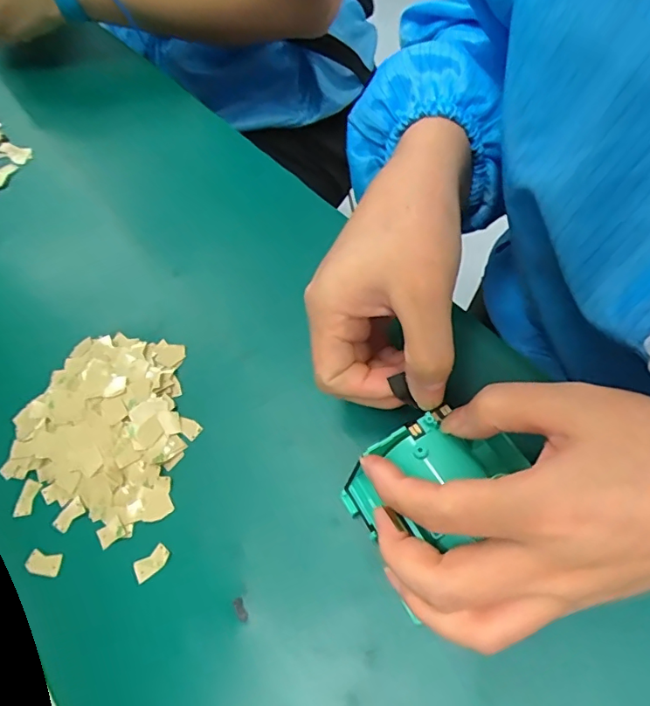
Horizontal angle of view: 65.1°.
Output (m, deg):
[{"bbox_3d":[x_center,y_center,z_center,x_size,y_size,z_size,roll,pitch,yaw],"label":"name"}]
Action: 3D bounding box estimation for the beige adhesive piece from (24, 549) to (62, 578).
[{"bbox_3d":[-0.156,0.115,0.281,0.020,0.004,0.012,8,63,7],"label":"beige adhesive piece"}]

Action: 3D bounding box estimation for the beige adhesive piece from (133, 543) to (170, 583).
[{"bbox_3d":[-0.093,0.112,0.272,0.020,0.004,0.011,-35,66,-15],"label":"beige adhesive piece"}]

